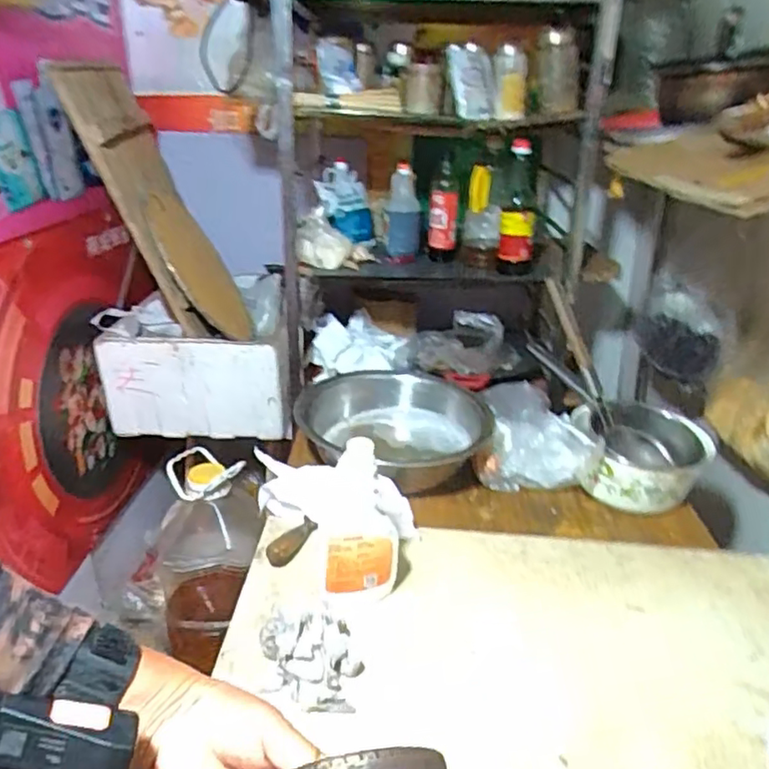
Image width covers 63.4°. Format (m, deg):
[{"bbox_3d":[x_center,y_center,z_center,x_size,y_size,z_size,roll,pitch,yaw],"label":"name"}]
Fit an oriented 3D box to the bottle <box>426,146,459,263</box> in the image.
[{"bbox_3d":[0.140,-0.410,1.462,0.077,0.228,0.063,1,25,4],"label":"bottle"}]

